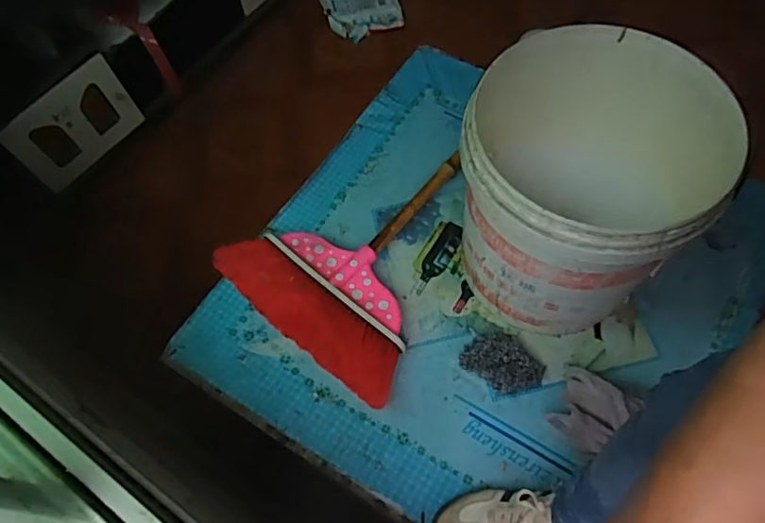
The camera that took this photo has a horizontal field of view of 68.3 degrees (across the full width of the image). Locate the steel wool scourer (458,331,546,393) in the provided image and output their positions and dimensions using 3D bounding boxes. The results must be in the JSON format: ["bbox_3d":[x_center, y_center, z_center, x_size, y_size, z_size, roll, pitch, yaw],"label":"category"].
[{"bbox_3d":[0.171,0.145,0.808,0.107,0.033,0.076,33,67,18],"label":"steel wool scourer"}]

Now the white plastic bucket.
[{"bbox_3d":[0.240,-0.077,0.752,0.282,0.332,0.273,-1,61,2],"label":"white plastic bucket"}]

